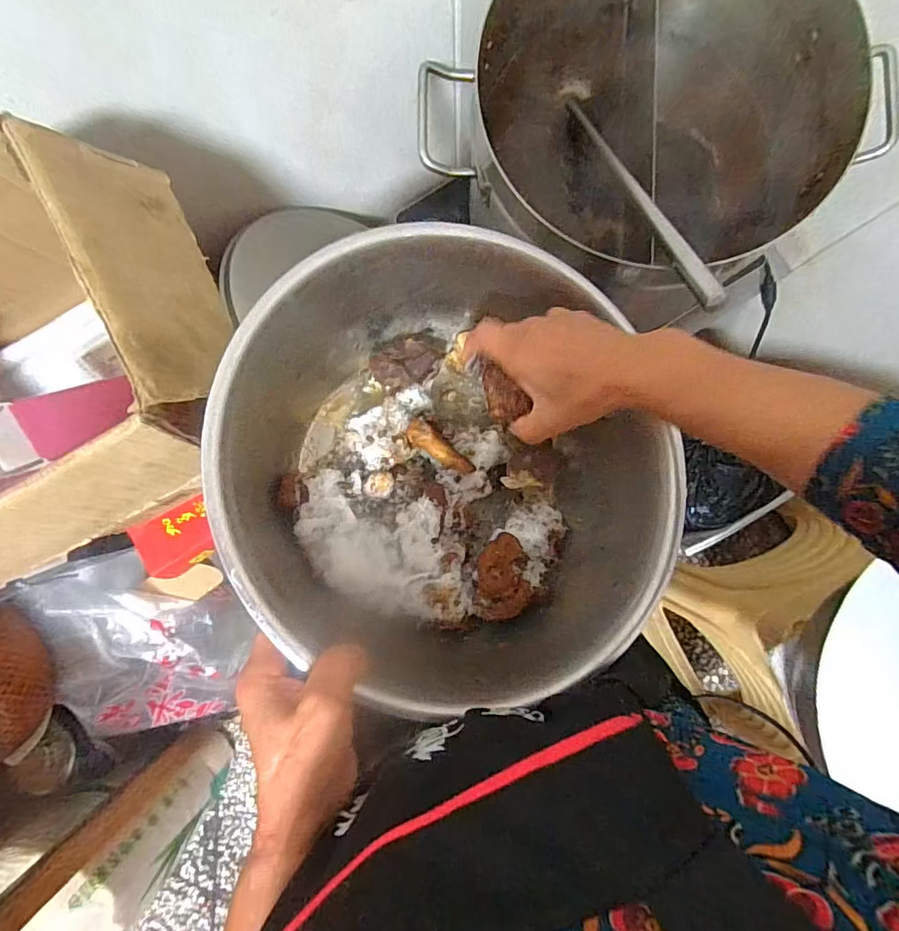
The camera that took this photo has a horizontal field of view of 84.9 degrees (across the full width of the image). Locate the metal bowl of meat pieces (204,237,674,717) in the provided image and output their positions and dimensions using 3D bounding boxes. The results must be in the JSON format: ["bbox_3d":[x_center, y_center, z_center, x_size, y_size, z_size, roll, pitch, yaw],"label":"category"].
[{"bbox_3d":[-0.004,-0.003,0.423,0.348,0.180,0.323,4,78,-18],"label":"metal bowl of meat pieces"}]

